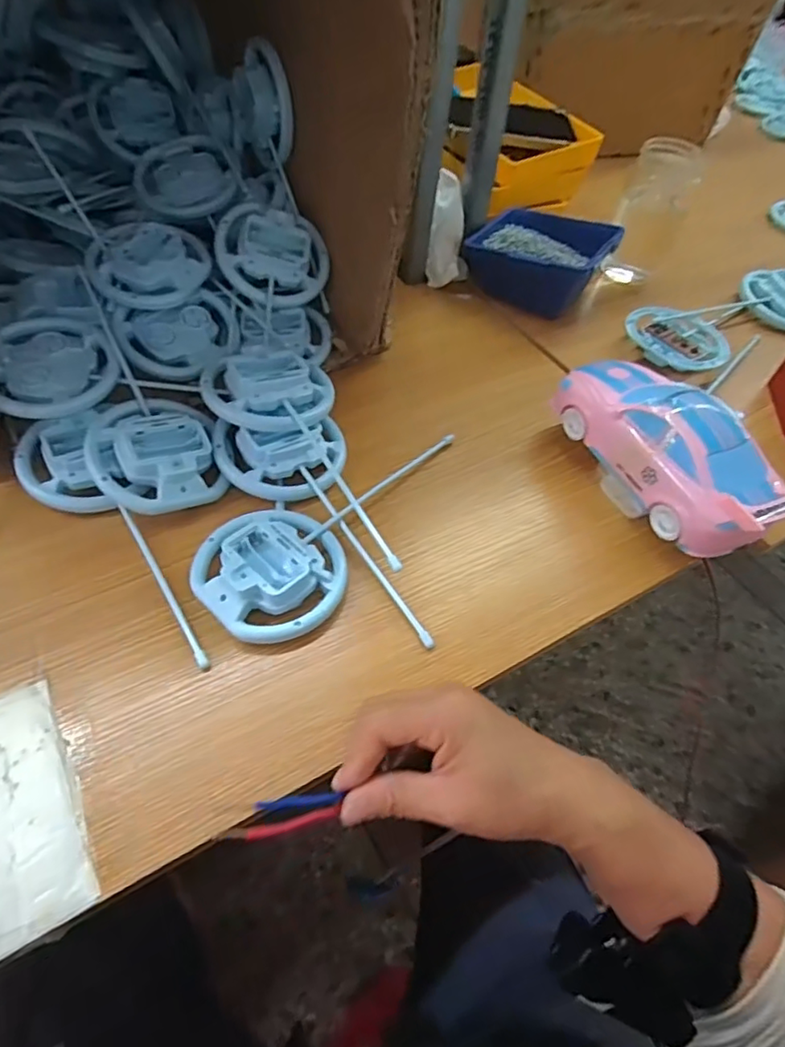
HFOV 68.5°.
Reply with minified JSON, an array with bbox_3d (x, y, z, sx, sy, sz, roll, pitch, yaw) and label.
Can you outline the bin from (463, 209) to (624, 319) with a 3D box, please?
[{"bbox_3d":[0.160,-0.288,0.625,0.142,0.068,0.118,36,58,20],"label":"bin"}]

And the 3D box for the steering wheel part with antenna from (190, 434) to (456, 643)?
[{"bbox_3d":[-0.047,-0.015,0.432,0.102,0.027,0.228,31,56,16],"label":"steering wheel part with antenna"}]

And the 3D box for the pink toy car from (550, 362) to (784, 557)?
[{"bbox_3d":[0.210,-0.057,0.443,0.082,0.086,0.194,-20,58,-19],"label":"pink toy car"}]

